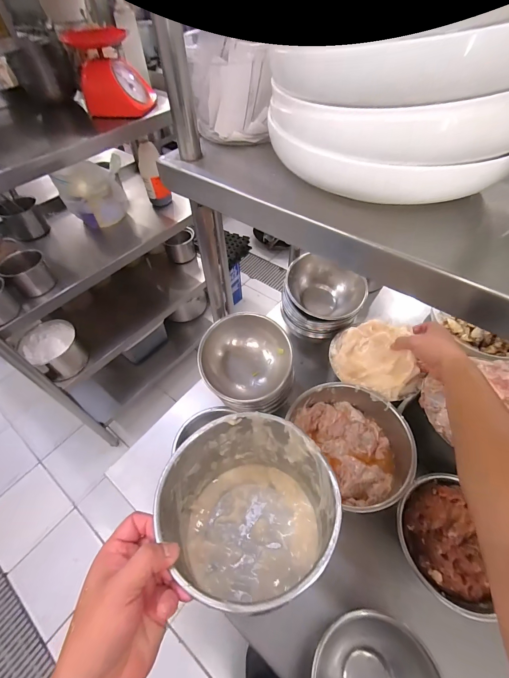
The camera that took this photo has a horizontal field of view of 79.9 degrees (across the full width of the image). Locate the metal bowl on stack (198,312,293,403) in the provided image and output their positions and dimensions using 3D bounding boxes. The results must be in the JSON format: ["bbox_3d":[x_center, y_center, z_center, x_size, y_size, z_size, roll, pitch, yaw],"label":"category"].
[{"bbox_3d":[-0.019,0.031,0.545,0.159,0.071,0.159,-6,89,-13],"label":"metal bowl on stack"}]

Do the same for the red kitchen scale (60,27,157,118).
[{"bbox_3d":[-0.386,-0.724,0.822,0.172,0.166,0.151,-19,58,-8],"label":"red kitchen scale"}]

